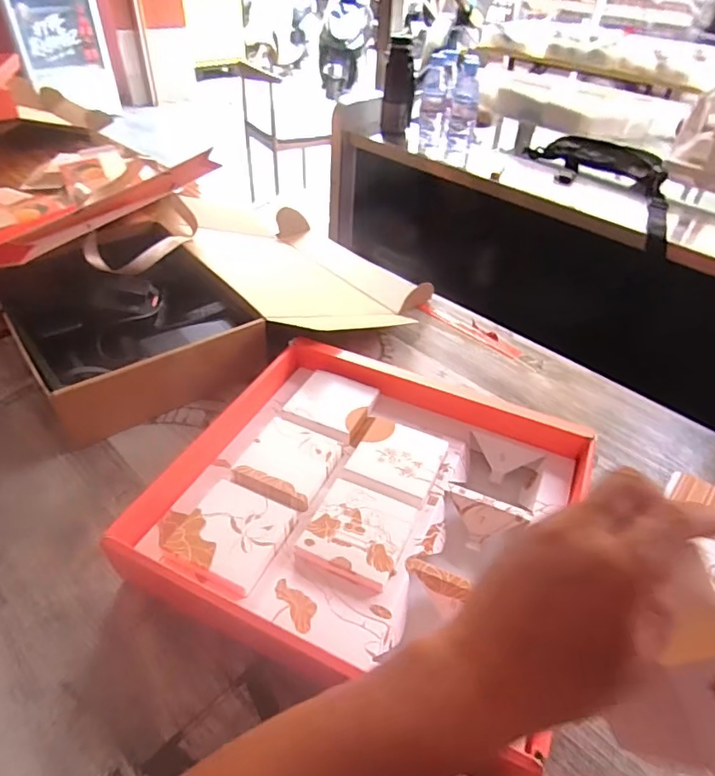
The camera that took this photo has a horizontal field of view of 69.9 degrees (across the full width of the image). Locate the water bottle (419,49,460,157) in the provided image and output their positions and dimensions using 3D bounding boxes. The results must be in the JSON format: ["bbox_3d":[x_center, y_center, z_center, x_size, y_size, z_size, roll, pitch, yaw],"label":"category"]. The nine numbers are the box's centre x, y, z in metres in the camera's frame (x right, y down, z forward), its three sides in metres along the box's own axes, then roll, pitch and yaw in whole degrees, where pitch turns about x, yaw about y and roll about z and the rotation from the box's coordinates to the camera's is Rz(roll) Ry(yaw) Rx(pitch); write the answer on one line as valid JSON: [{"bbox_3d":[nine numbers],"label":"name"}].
[{"bbox_3d":[0.187,-0.666,1.227,0.074,0.226,0.070,4,42,1],"label":"water bottle"}]

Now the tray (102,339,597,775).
[{"bbox_3d":[0.014,0.106,0.519,0.377,0.056,0.347,18,44,16],"label":"tray"}]

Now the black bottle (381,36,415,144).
[{"bbox_3d":[0.102,-0.731,1.278,0.078,0.230,0.078,4,42,1],"label":"black bottle"}]

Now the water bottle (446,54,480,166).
[{"bbox_3d":[0.246,-0.637,1.195,0.064,0.214,0.065,7,42,5],"label":"water bottle"}]

